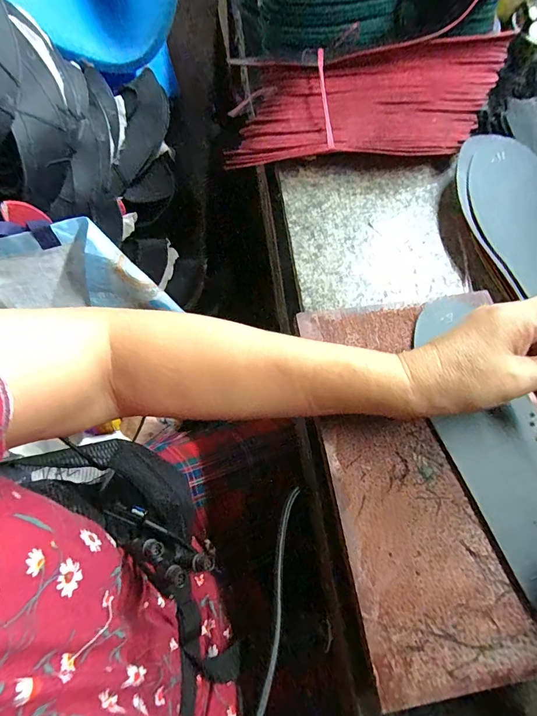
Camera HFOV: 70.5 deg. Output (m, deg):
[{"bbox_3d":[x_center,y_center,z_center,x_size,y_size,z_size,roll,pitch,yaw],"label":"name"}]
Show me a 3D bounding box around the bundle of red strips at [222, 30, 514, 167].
[{"bbox_3d":[0.110,-0.275,0.406,0.312,0.059,0.105,-5,68,-3],"label":"bundle of red strips"}]

